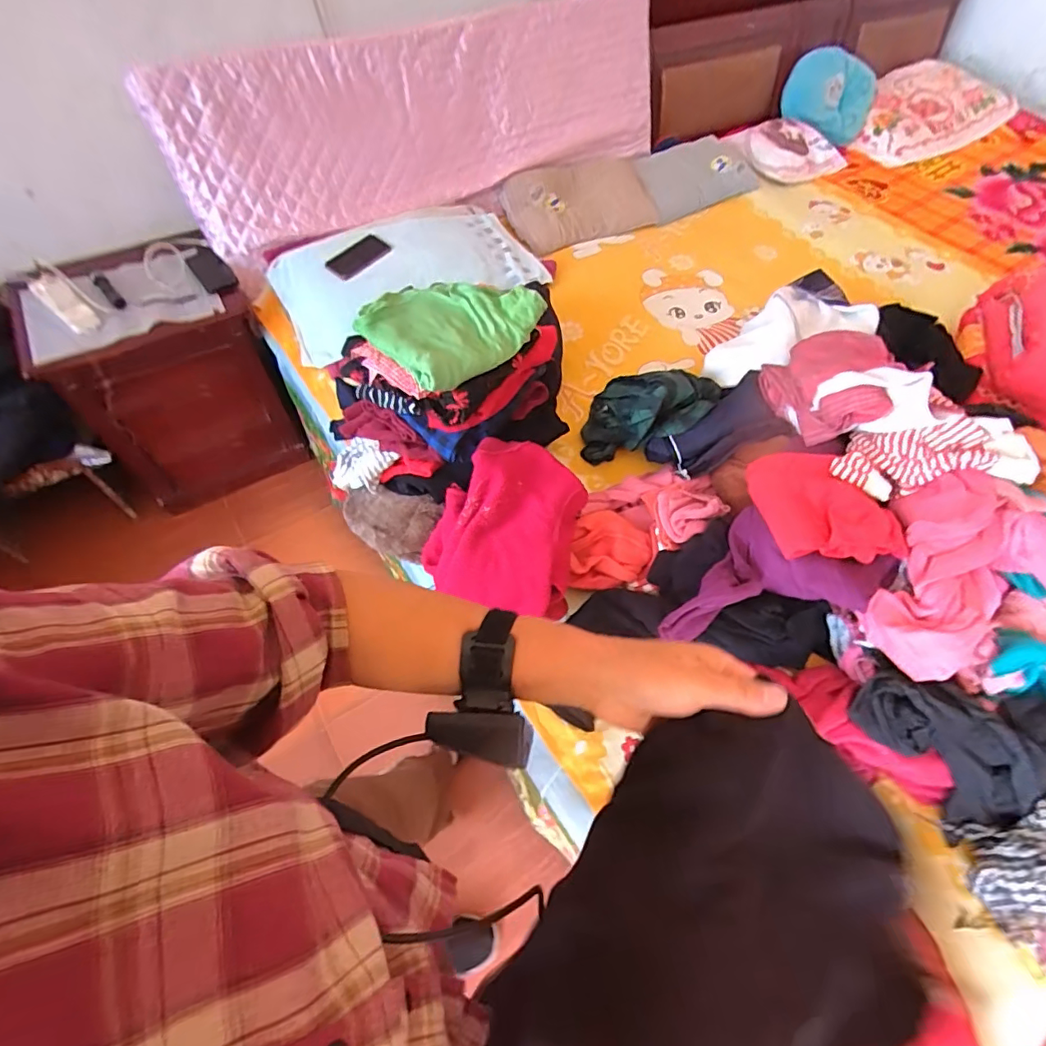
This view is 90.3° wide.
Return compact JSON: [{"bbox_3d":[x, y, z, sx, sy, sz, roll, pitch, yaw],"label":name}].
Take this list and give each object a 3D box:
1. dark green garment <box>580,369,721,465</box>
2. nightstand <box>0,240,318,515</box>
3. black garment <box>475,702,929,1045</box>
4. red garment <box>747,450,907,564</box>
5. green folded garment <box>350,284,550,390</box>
[{"bbox_3d":[0.274,-0.247,1.095,0.284,0.153,0.186,1,58,1],"label":"dark green garment"},{"bbox_3d":[-0.946,-0.393,1.470,0.475,0.623,0.342,-26,62,-16],"label":"nightstand"},{"bbox_3d":[0.131,0.232,0.310,0.185,0.104,0.217,20,60,12],"label":"black garment"},{"bbox_3d":[0.495,-0.036,0.853,0.200,0.056,0.213,-3,58,-2],"label":"red garment"},{"bbox_3d":[-0.121,-0.331,0.872,0.209,0.061,0.250,37,65,21],"label":"green folded garment"}]

